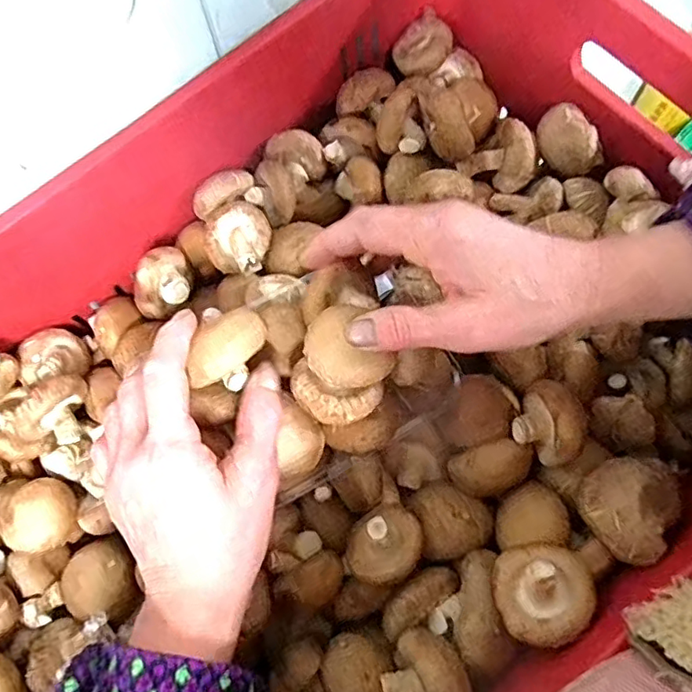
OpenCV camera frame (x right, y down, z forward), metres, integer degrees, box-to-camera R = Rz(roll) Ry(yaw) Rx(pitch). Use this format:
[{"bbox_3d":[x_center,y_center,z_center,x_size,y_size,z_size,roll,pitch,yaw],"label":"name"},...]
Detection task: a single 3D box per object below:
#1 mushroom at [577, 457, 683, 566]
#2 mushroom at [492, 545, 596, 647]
[{"bbox_3d":[0.149,0.085,0.309,0.042,0.028,0.049,32,73,12],"label":"mushroom"},{"bbox_3d":[0.102,0.127,0.299,0.047,0.032,0.047,0,69,1],"label":"mushroom"}]

